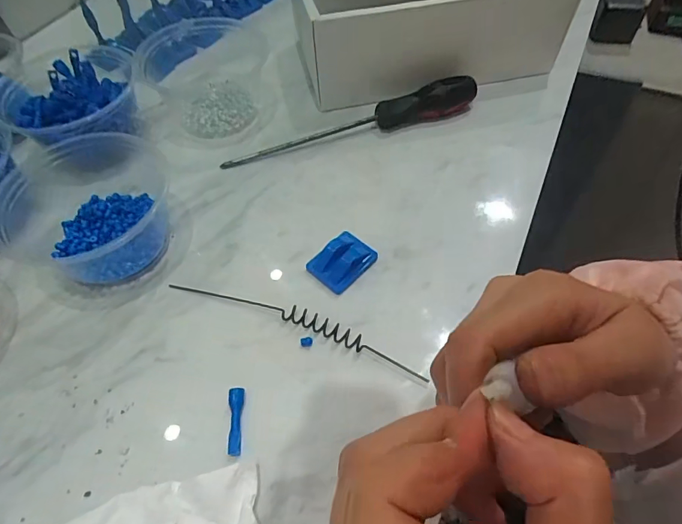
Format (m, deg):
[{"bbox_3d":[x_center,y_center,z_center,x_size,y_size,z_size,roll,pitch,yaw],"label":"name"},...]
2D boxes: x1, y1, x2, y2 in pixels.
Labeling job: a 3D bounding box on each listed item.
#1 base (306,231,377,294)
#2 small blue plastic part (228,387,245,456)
[{"bbox_3d":[0.001,-0.001,0.319,0.034,0.010,0.043,39,64,24],"label":"base"},{"bbox_3d":[-0.062,0.094,0.258,0.009,0.007,0.037,-5,55,-3],"label":"small blue plastic part"}]

